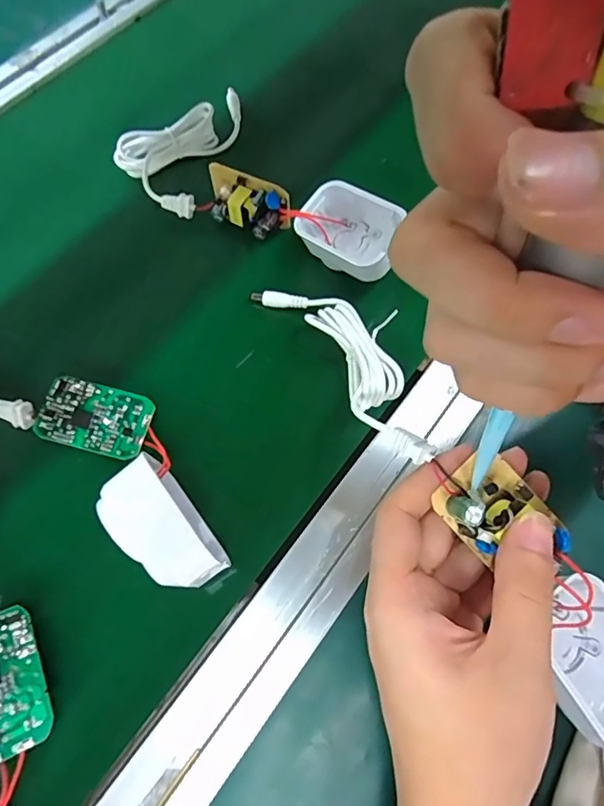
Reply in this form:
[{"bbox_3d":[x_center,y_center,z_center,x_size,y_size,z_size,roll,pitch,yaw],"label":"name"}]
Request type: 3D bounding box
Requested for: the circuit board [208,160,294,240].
[{"bbox_3d":[-0.037,-0.137,0.343,0.064,0.032,0.021,24,70,12],"label":"circuit board"}]

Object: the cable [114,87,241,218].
[{"bbox_3d":[-0.094,-0.197,0.380,0.072,0.020,0.129,14,68,8],"label":"cable"}]

